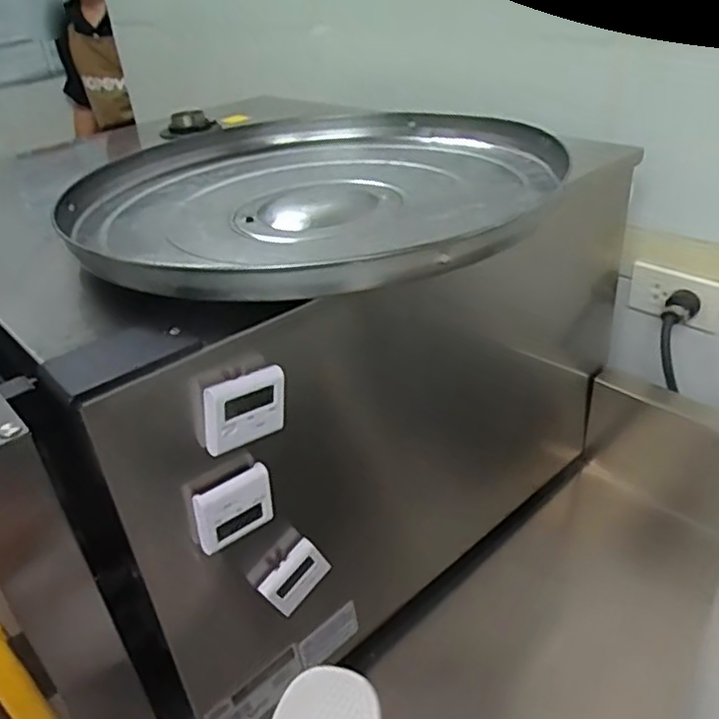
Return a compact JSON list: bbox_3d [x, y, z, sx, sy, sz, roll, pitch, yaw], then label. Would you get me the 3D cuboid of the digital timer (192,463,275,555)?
[{"bbox_3d":[-0.093,0.112,0.490,0.063,0.054,0.011,-30,40,-33],"label":"digital timer"}]

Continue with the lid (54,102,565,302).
[{"bbox_3d":[-0.044,-0.165,0.647,0.445,0.058,0.462,-4,33,2],"label":"lid"}]

